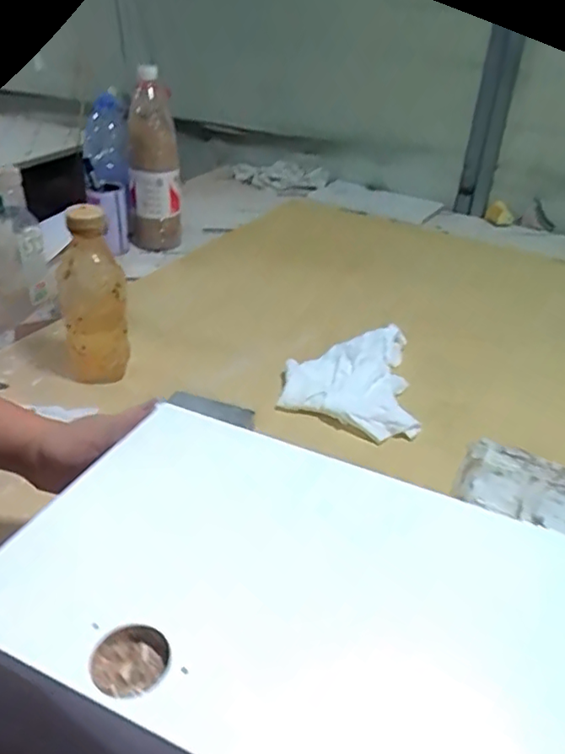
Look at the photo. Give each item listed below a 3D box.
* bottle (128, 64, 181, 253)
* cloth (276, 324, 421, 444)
[{"bbox_3d":[-0.230,-0.375,1.068,0.087,0.295,0.079,-5,34,-12],"label":"bottle"},{"bbox_3d":[0.079,0.000,0.738,0.159,0.034,0.184,3,33,1],"label":"cloth"}]

